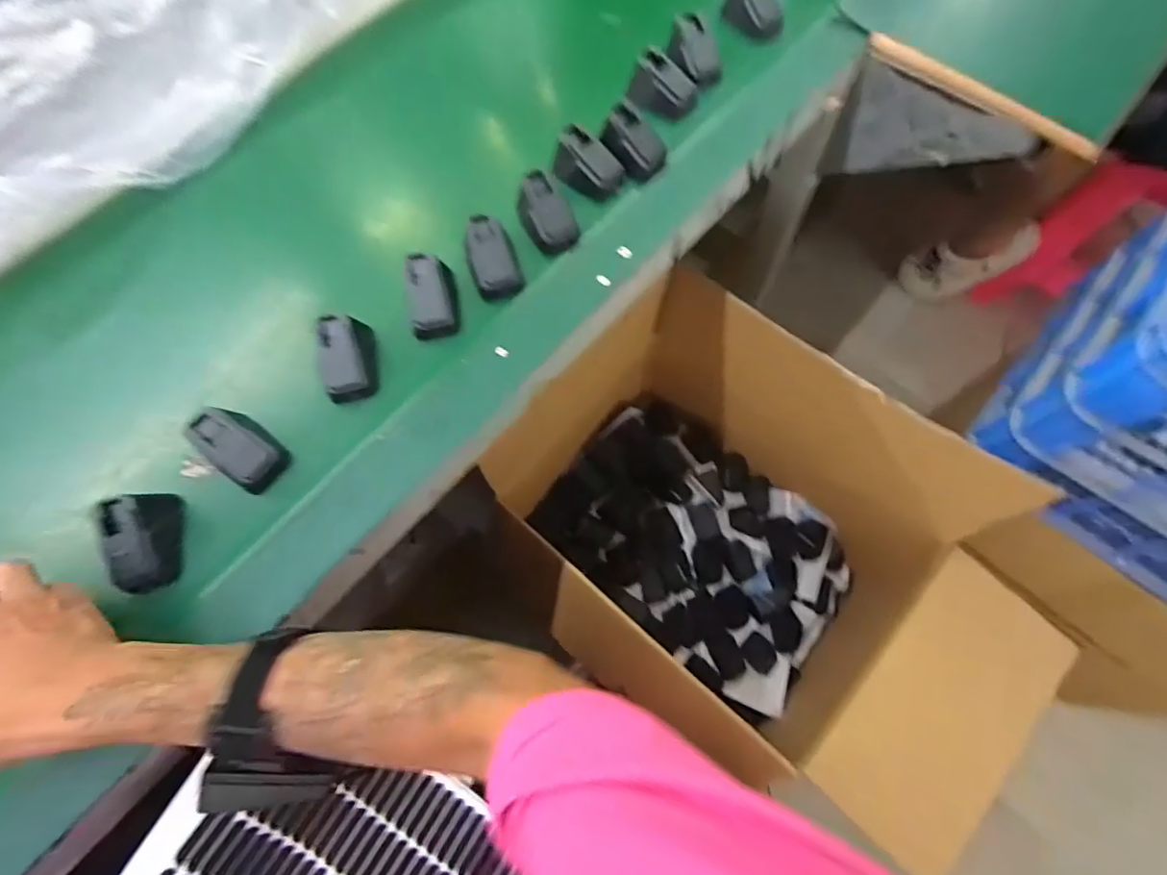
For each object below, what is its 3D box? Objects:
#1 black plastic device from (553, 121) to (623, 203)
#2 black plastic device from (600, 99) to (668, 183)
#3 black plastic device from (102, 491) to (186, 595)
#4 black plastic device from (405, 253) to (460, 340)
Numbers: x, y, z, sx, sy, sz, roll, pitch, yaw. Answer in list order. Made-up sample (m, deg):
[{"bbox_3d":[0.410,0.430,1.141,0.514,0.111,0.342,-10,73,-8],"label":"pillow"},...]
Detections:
[{"bbox_3d":[0.003,-0.259,0.525,0.069,0.040,0.044,37,74,14],"label":"black plastic device"},{"bbox_3d":[0.047,-0.280,0.525,0.059,0.047,0.038,35,74,14],"label":"black plastic device"},{"bbox_3d":[-0.322,0.075,0.401,0.034,0.043,0.069,-9,69,-2],"label":"black plastic device"},{"bbox_3d":[-0.130,-0.122,0.478,0.040,0.025,0.069,-9,102,-10],"label":"black plastic device"}]

